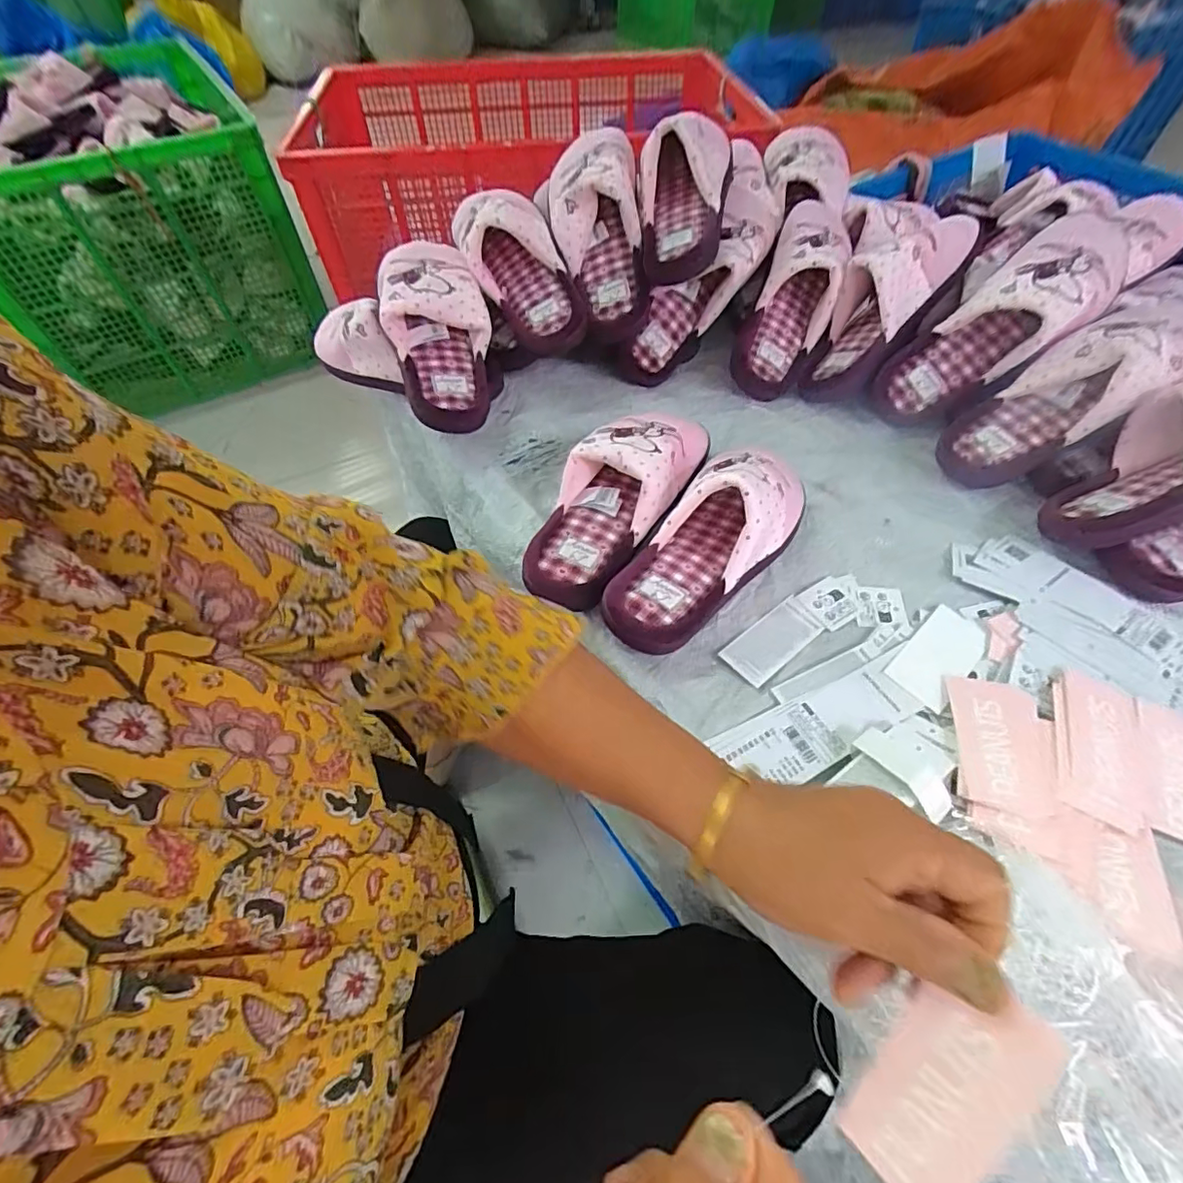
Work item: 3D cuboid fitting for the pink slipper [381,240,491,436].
[{"bbox_3d":[-0.153,-0.263,0.537,0.101,0.053,0.232,-9,81,-5],"label":"pink slipper"}]

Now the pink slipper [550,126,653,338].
[{"bbox_3d":[0.013,-0.383,0.578,0.097,0.081,0.223,-10,95,-6],"label":"pink slipper"}]

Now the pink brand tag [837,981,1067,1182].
[{"bbox_3d":[0.140,0.199,0.217,0.044,0.004,0.091,30,97,36],"label":"pink brand tag"}]

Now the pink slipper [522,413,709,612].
[{"bbox_3d":[0.024,-0.087,0.477,0.089,0.069,0.238,24,59,18],"label":"pink slipper"}]

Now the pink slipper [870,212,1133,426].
[{"bbox_3d":[0.393,-0.262,0.530,0.243,0.062,0.094,-39,54,20],"label":"pink slipper"}]

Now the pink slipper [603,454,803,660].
[{"bbox_3d":[0.091,-0.046,0.440,0.091,0.084,0.221,38,64,25],"label":"pink slipper"}]

